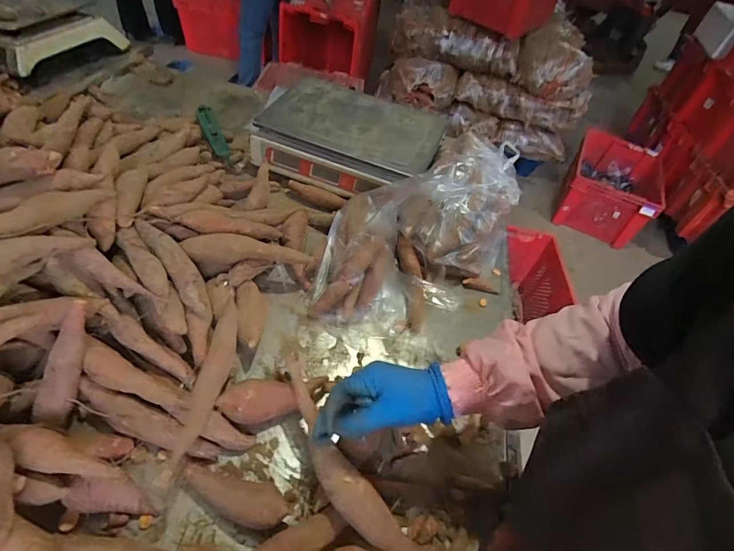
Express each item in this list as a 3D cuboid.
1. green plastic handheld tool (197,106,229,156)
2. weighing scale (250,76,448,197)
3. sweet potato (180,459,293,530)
[{"bbox_3d":[-0.320,-0.300,0.830,0.036,0.020,0.126,-22,79,-21],"label":"green plastic handheld tool"},{"bbox_3d":[-0.033,-0.300,0.867,0.346,0.091,0.346,17,47,4],"label":"weighing scale"},{"bbox_3d":[-0.137,0.227,0.410,0.115,0.035,0.040,16,47,3],"label":"sweet potato"}]

